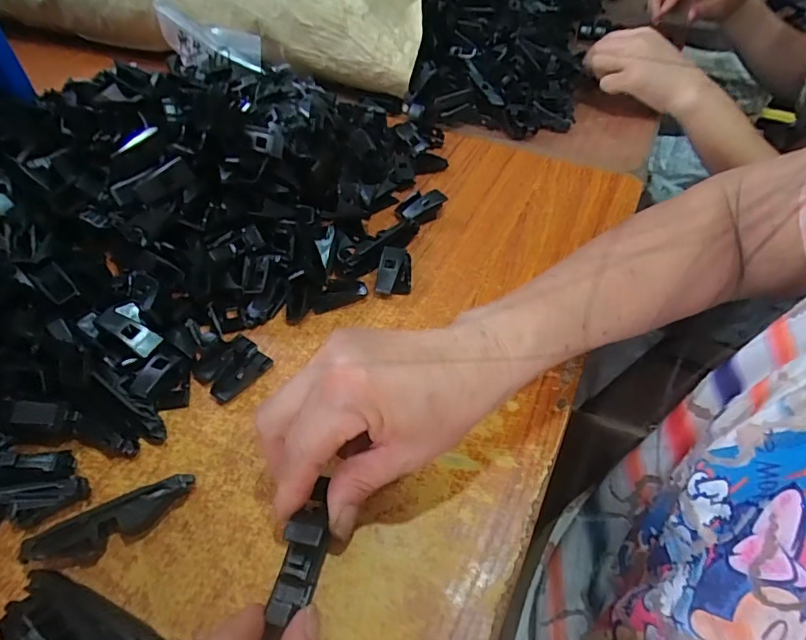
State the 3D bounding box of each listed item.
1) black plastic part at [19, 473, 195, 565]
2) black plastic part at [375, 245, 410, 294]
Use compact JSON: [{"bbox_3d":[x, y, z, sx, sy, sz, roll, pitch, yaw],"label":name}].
[{"bbox_3d":[-0.150,0.105,0.255,0.079,0.020,0.017,-21,53,-18],"label":"black plastic part"},{"bbox_3d":[-0.006,-0.038,0.383,0.025,0.016,0.044,2,49,1],"label":"black plastic part"}]

